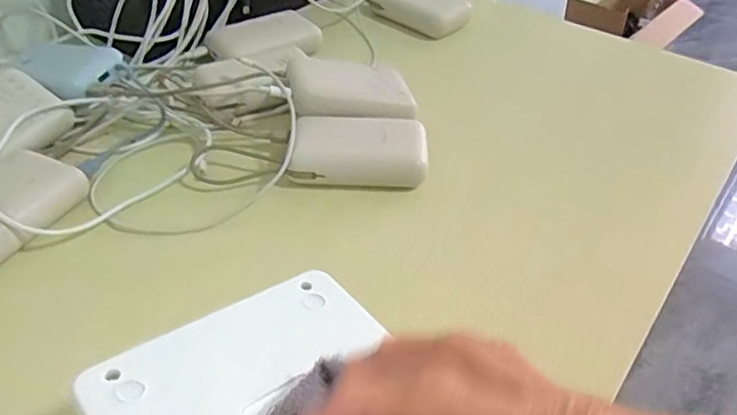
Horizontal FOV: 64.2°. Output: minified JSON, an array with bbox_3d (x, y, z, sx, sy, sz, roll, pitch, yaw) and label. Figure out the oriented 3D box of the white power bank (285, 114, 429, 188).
[{"bbox_3d":[-0.006,-0.044,0.437,0.097,0.023,0.058,2,41,0],"label":"white power bank"}]

